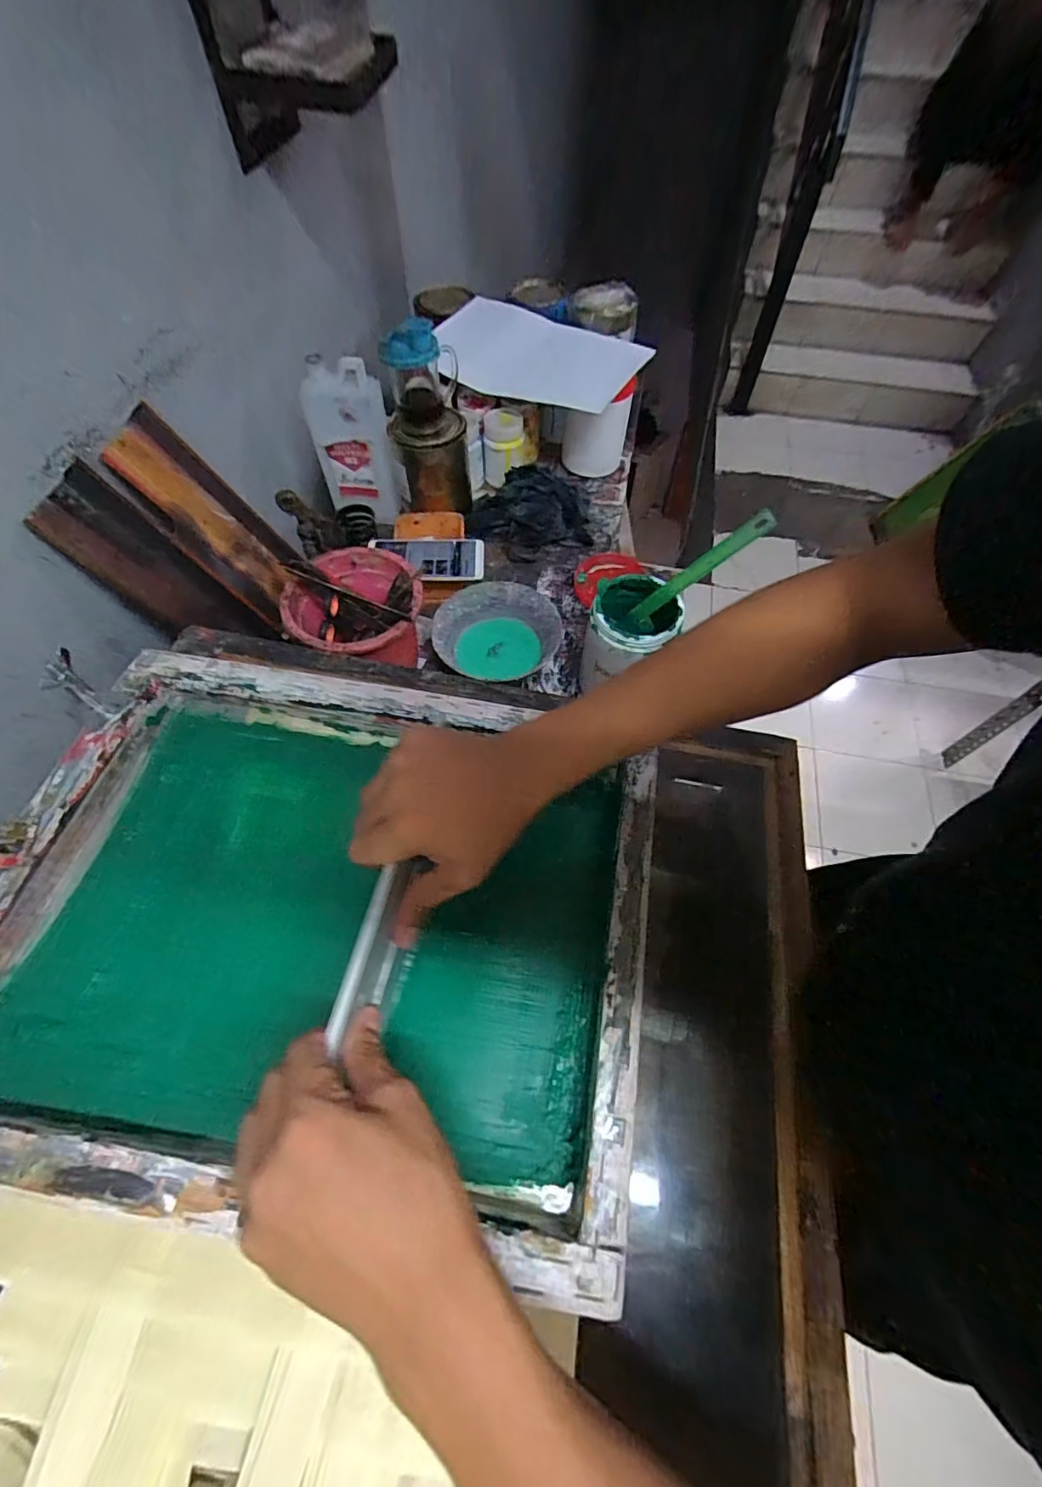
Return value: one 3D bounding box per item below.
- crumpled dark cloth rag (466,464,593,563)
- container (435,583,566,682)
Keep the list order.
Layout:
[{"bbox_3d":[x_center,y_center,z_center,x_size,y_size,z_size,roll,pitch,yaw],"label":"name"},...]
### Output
[{"bbox_3d":[0.014,-0.355,0.810,0.189,0.052,0.148,0,60,-1],"label":"crumpled dark cloth rag"},{"bbox_3d":[-0.029,-0.133,0.690,0.164,0.056,0.145,-13,61,-8],"label":"container"}]

